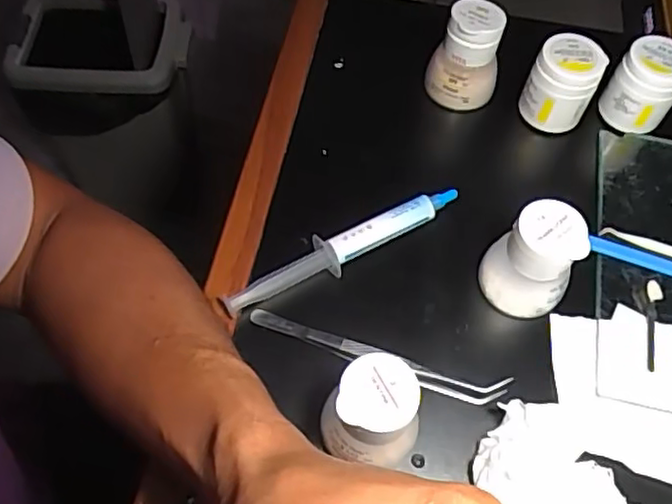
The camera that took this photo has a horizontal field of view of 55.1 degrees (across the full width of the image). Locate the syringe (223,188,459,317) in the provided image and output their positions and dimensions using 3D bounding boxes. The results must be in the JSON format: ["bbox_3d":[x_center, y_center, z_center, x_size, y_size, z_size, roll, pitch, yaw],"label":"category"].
[{"bbox_3d":[0.005,-0.002,0.389,0.158,0.020,0.021,-25,64,-16],"label":"syringe"}]

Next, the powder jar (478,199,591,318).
[{"bbox_3d":[0.110,0.004,0.364,0.046,0.064,0.042,28,62,13],"label":"powder jar"}]

